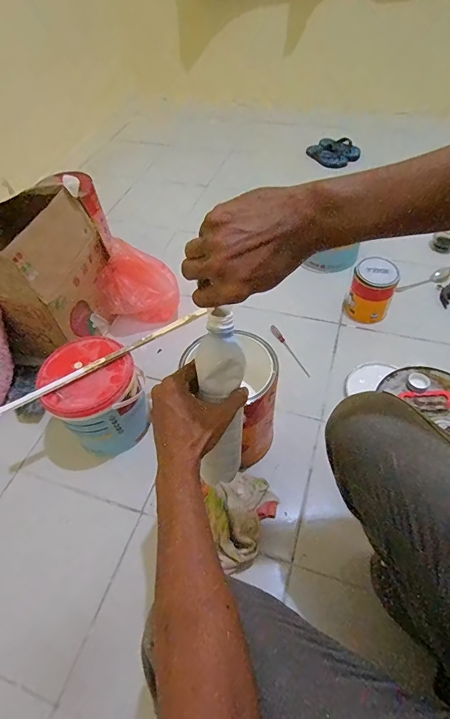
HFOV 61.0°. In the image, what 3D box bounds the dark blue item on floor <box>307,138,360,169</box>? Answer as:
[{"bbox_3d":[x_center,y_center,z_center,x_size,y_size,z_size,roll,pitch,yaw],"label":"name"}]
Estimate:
[{"bbox_3d":[0.454,-0.864,1.574,0.160,0.056,0.198,-28,57,-15],"label":"dark blue item on floor"}]

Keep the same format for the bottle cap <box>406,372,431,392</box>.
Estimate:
[{"bbox_3d":[0.317,0.037,0.626,0.033,0.010,0.034,-2,52,2],"label":"bottle cap"}]

